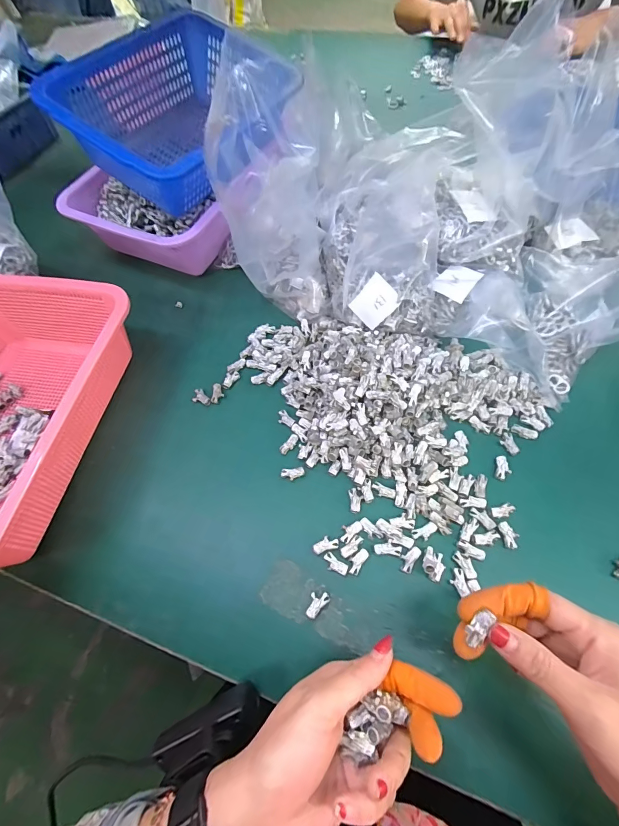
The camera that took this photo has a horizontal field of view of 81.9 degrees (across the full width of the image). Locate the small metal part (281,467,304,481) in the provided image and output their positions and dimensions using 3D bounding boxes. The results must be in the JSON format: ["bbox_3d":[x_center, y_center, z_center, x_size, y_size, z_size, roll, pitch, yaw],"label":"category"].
[{"bbox_3d":[-0.016,0.058,0.344,0.022,0.005,0.011,-5,62,2],"label":"small metal part"}]

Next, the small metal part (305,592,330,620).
[{"bbox_3d":[0.005,0.156,0.292,0.022,0.007,0.014,-41,67,-16],"label":"small metal part"}]

